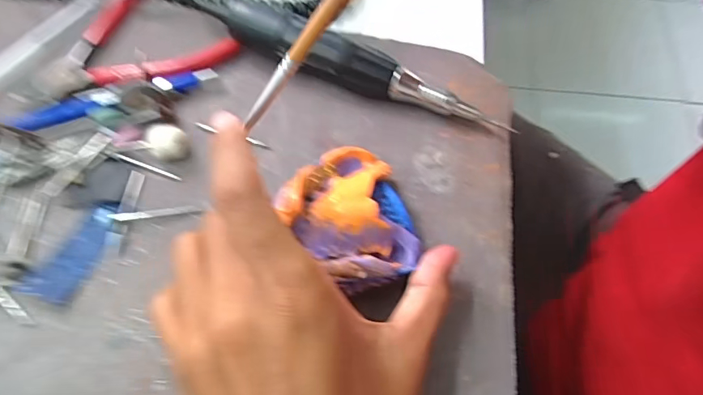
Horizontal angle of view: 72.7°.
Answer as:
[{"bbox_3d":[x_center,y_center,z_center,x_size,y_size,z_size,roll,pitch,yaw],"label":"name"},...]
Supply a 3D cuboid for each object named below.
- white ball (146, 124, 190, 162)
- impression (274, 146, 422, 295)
[{"bbox_3d":[-0.099,-0.029,0.259,0.019,0.014,0.017,-28,67,-15],"label":"white ball"},{"bbox_3d":[0.002,0.009,0.231,0.056,0.030,0.071,-35,69,-18],"label":"impression"}]

